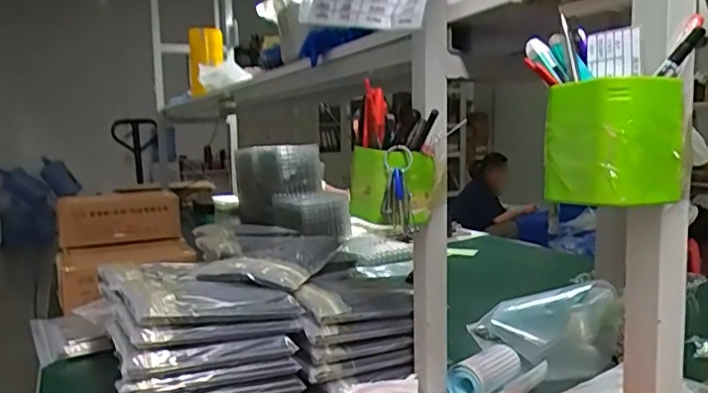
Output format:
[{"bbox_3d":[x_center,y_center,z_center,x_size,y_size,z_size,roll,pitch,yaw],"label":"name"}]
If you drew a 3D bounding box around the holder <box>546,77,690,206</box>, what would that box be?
[{"bbox_3d":[0.179,-0.037,0.392,0.070,0.079,0.062,-4,7,-27],"label":"holder"}]

